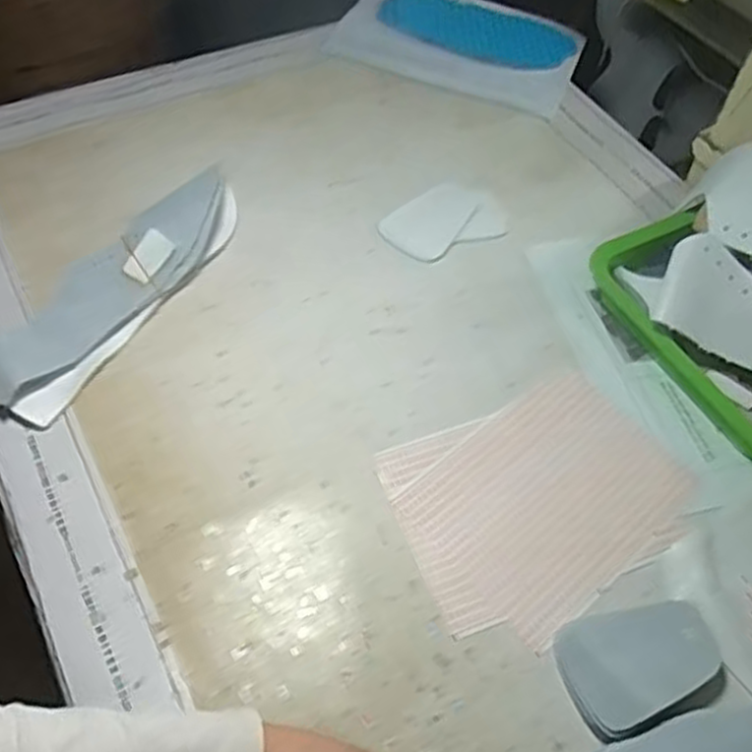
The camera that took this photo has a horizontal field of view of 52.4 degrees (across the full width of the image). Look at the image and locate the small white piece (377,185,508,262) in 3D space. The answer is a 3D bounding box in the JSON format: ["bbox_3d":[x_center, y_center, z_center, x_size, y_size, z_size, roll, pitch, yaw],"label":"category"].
[{"bbox_3d":[0.066,-0.153,0.760,0.118,0.007,0.077,-24,60,-19],"label":"small white piece"}]

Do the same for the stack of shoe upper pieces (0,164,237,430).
[{"bbox_3d":[-0.237,-0.083,0.671,0.099,0.043,0.297,29,58,16],"label":"stack of shoe upper pieces"}]

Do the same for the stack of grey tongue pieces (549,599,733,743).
[{"bbox_3d":[0.178,0.194,0.512,0.109,0.024,0.072,-15,57,-14],"label":"stack of grey tongue pieces"}]

